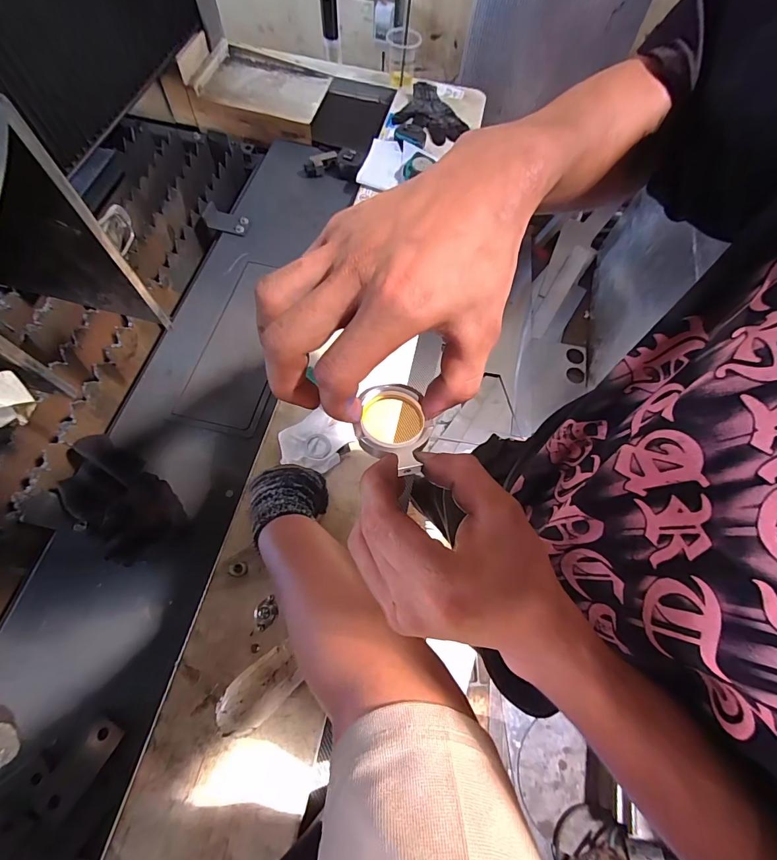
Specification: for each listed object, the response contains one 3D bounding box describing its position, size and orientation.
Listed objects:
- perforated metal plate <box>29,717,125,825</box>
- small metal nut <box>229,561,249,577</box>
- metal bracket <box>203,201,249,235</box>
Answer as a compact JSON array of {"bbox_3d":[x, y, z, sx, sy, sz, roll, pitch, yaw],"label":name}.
[{"bbox_3d":[-0.374,0.409,0.474,0.046,0.005,0.105,28,70,14],"label":"perforated metal plate"},{"bbox_3d":[-0.213,0.196,0.554,0.023,0.009,0.021,-1,65,2],"label":"small metal nut"},{"bbox_3d":[-0.352,-0.458,0.851,0.093,0.010,0.055,17,74,-9],"label":"metal bracket"}]

